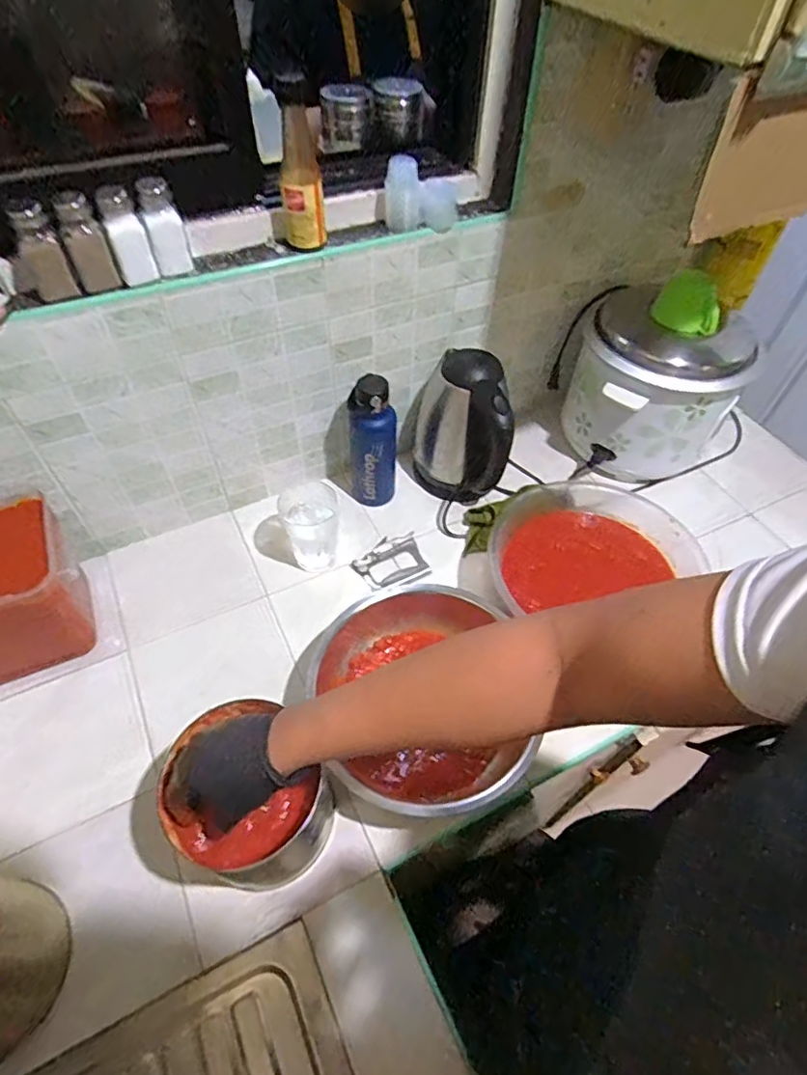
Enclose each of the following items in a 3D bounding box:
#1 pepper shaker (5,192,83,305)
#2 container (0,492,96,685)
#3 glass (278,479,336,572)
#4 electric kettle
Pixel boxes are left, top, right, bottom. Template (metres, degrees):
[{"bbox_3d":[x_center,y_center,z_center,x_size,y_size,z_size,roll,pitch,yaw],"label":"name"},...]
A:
[{"bbox_3d":[-0.379,-0.301,0.587,0.044,0.087,0.047,-22,57,-18],"label":"pepper shaker"},{"bbox_3d":[-0.517,0.074,0.736,0.192,0.174,0.183,-30,59,-23],"label":"container"},{"bbox_3d":[-0.141,-0.014,0.853,0.090,0.103,0.092,1,52,-2],"label":"glass"},{"bbox_3d":[0.077,-0.174,0.907,0.160,0.227,0.150,1,52,-2],"label":"electric kettle"}]

